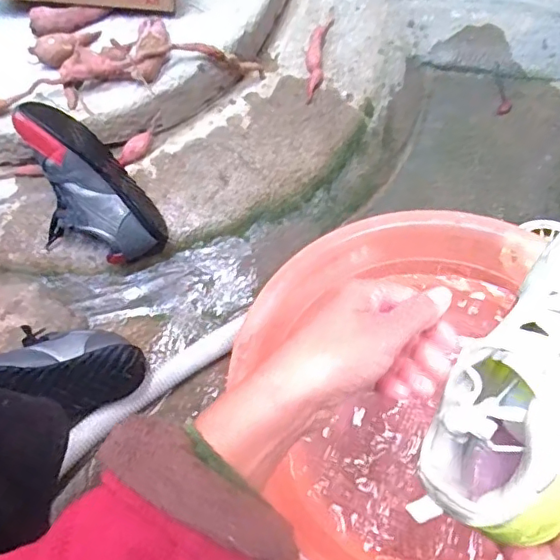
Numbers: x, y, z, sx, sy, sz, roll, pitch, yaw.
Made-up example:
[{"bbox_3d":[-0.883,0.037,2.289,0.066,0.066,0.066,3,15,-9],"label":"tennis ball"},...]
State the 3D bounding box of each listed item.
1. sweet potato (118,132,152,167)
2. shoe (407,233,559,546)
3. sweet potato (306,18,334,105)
[{"bbox_3d":[-0.201,-0.180,0.783,0.024,0.019,0.063,33,68,17],"label":"sweet potato"},{"bbox_3d":[0.180,0.051,0.355,0.097,0.079,0.245,34,96,17],"label":"shoe"},{"bbox_3d":[0.059,-0.357,0.889,0.030,0.039,0.186,7,63,5],"label":"sweet potato"}]

